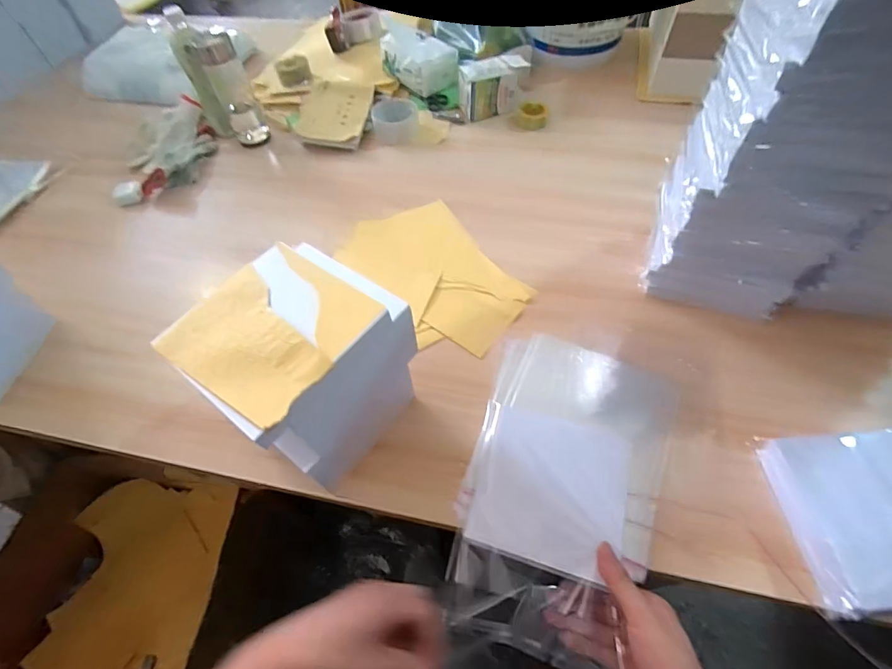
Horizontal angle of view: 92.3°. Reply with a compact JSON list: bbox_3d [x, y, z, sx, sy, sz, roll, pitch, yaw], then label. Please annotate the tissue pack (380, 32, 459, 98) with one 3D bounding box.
[{"bbox_3d":[-0.057,-0.596,0.926,0.151,0.105,0.102,35,65,24],"label":"tissue pack"}]

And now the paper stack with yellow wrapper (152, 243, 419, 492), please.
[{"bbox_3d":[-0.144,0.031,0.444,0.161,0.163,0.176,25,61,19],"label":"paper stack with yellow wrapper"}]

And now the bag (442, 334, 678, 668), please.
[{"bbox_3d":[0.132,0.152,0.471,0.205,0.032,0.335,14,58,13],"label":"bag"}]

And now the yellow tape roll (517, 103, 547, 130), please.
[{"bbox_3d":[0.174,-0.441,0.864,0.057,0.025,0.057,-2,56,3],"label":"yellow tape roll"}]

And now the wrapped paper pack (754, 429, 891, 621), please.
[{"bbox_3d":[0.418,0.174,0.412,0.151,0.046,0.153,-2,56,2],"label":"wrapped paper pack"}]

